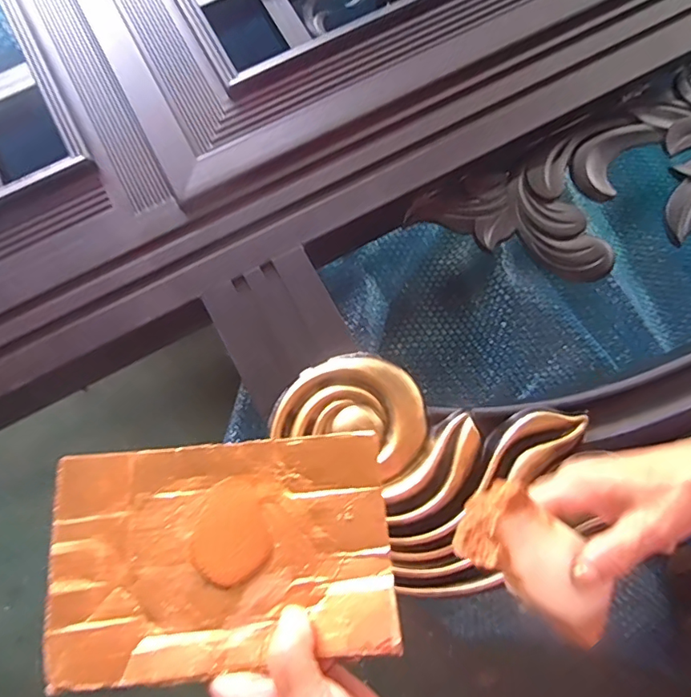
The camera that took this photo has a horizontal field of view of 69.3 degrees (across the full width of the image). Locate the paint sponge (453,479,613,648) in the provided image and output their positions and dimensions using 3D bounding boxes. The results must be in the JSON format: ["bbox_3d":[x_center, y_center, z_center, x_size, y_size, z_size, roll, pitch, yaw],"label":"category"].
[{"bbox_3d":[0.112,0.121,0.284,0.105,0.021,0.051,43,75,-10],"label":"paint sponge"}]

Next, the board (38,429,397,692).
[{"bbox_3d":[-0.061,0.106,0.261,0.165,0.028,0.110,-7,70,-2],"label":"board"}]

